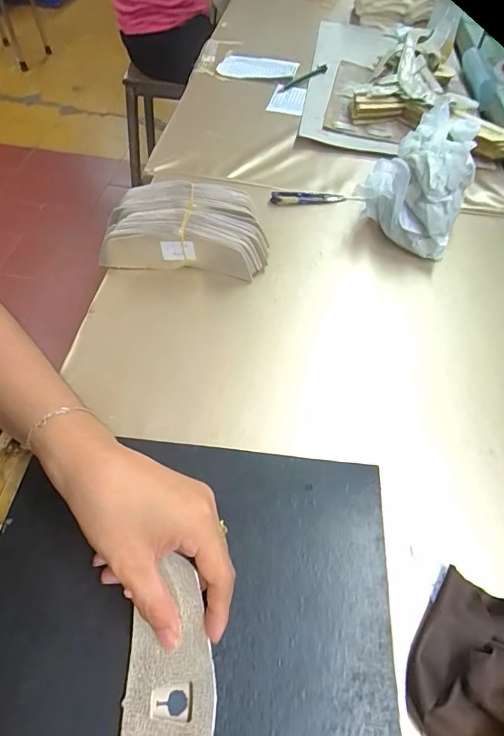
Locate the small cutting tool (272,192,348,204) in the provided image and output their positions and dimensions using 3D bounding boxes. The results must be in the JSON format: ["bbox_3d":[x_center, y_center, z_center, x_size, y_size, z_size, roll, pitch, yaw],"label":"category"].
[{"bbox_3d":[0.076,-0.229,0.540,0.100,0.012,0.021,-8,57,-10],"label":"small cutting tool"}]

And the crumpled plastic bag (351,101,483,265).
[{"bbox_3d":[0.213,-0.236,0.501,0.118,0.102,0.171,27,58,13],"label":"crumpled plastic bag"}]

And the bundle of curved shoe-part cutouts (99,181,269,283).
[{"bbox_3d":[-0.073,-0.158,0.457,0.183,0.054,0.101,5,56,-2],"label":"bundle of curved shoe-part cutouts"}]

